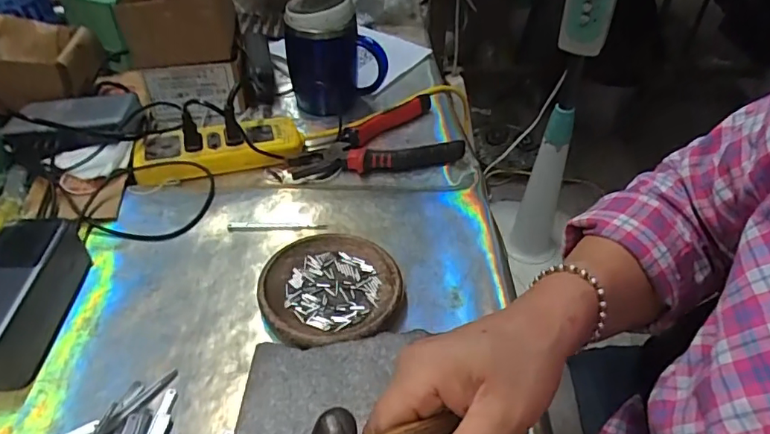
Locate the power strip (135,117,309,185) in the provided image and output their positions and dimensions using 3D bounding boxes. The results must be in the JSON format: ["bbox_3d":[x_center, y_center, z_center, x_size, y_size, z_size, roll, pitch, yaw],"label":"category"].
[{"bbox_3d":[-0.181,-0.077,0.571,0.176,0.029,0.061,-9,44,-11],"label":"power strip"}]

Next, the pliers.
[{"bbox_3d":[-0.018,-0.094,0.605,0.190,0.017,0.107,-12,45,-14],"label":"pliers"}]

